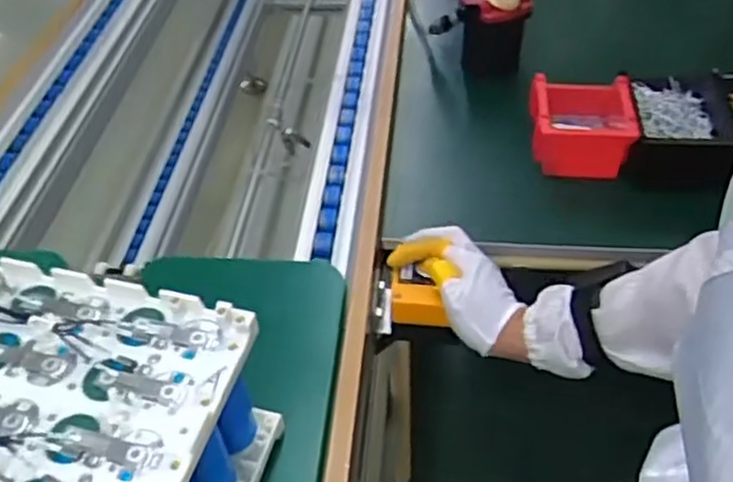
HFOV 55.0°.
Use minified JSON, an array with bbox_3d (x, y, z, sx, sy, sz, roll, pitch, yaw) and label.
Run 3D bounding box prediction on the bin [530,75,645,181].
[{"bbox_3d":[0.260,-0.141,0.861,0.119,0.081,0.138,6,47,9],"label":"bin"}]

